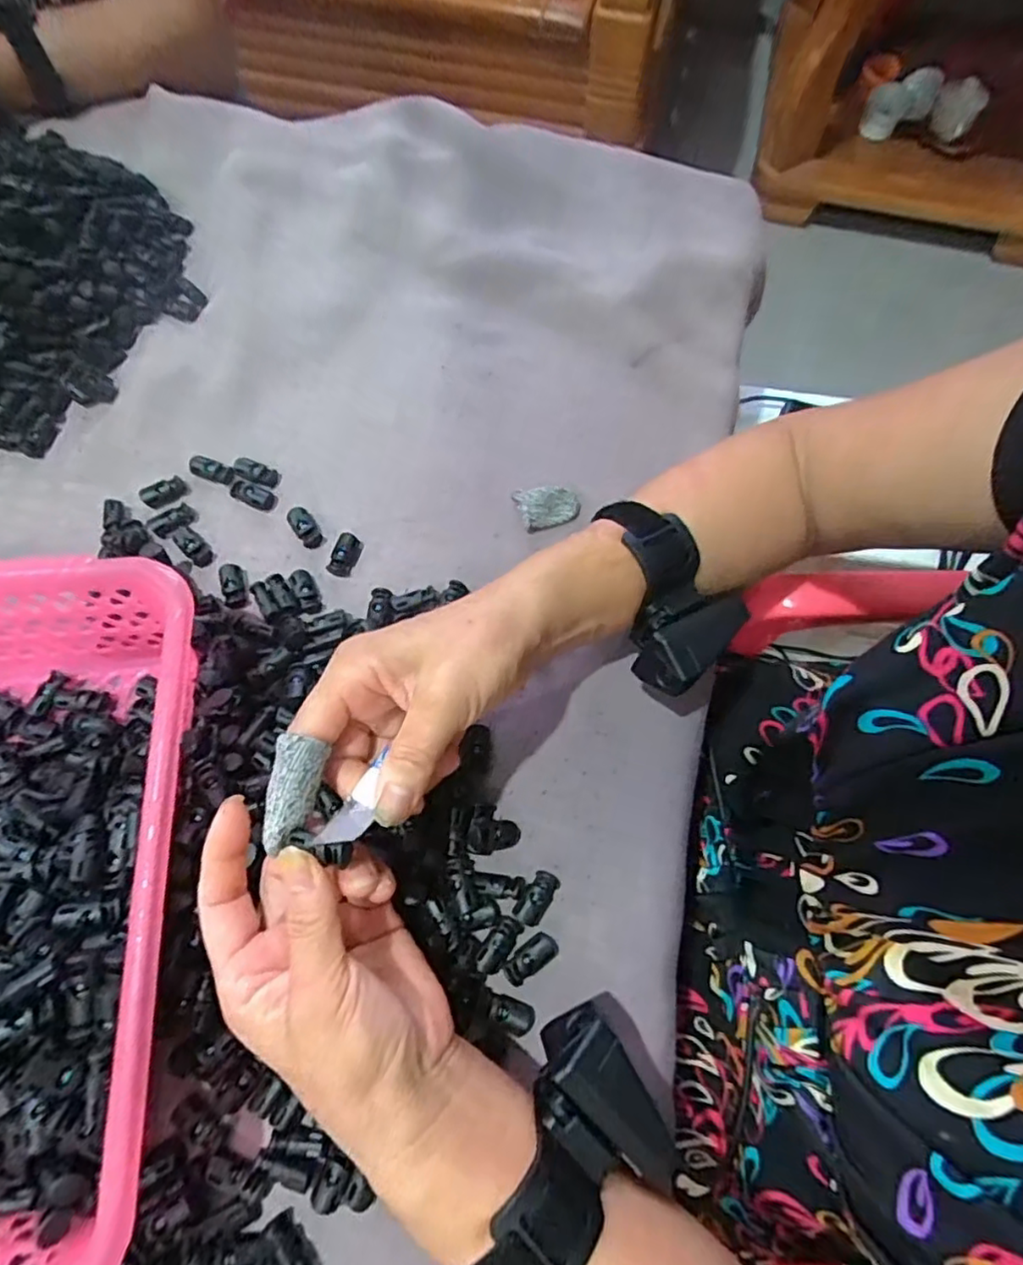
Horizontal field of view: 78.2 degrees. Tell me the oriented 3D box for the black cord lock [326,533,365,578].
[{"bbox_3d":[-0.107,-0.049,0.403,0.016,0.009,0.027,26,74,9],"label":"black cord lock"}]

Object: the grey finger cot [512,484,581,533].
[{"bbox_3d":[0.024,-0.086,0.419,0.039,0.019,0.032,-18,73,-5],"label":"grey finger cot"}]

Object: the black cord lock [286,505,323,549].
[{"bbox_3d":[-0.135,-0.068,0.412,0.014,0.012,0.029,-35,75,-10],"label":"black cord lock"}]

